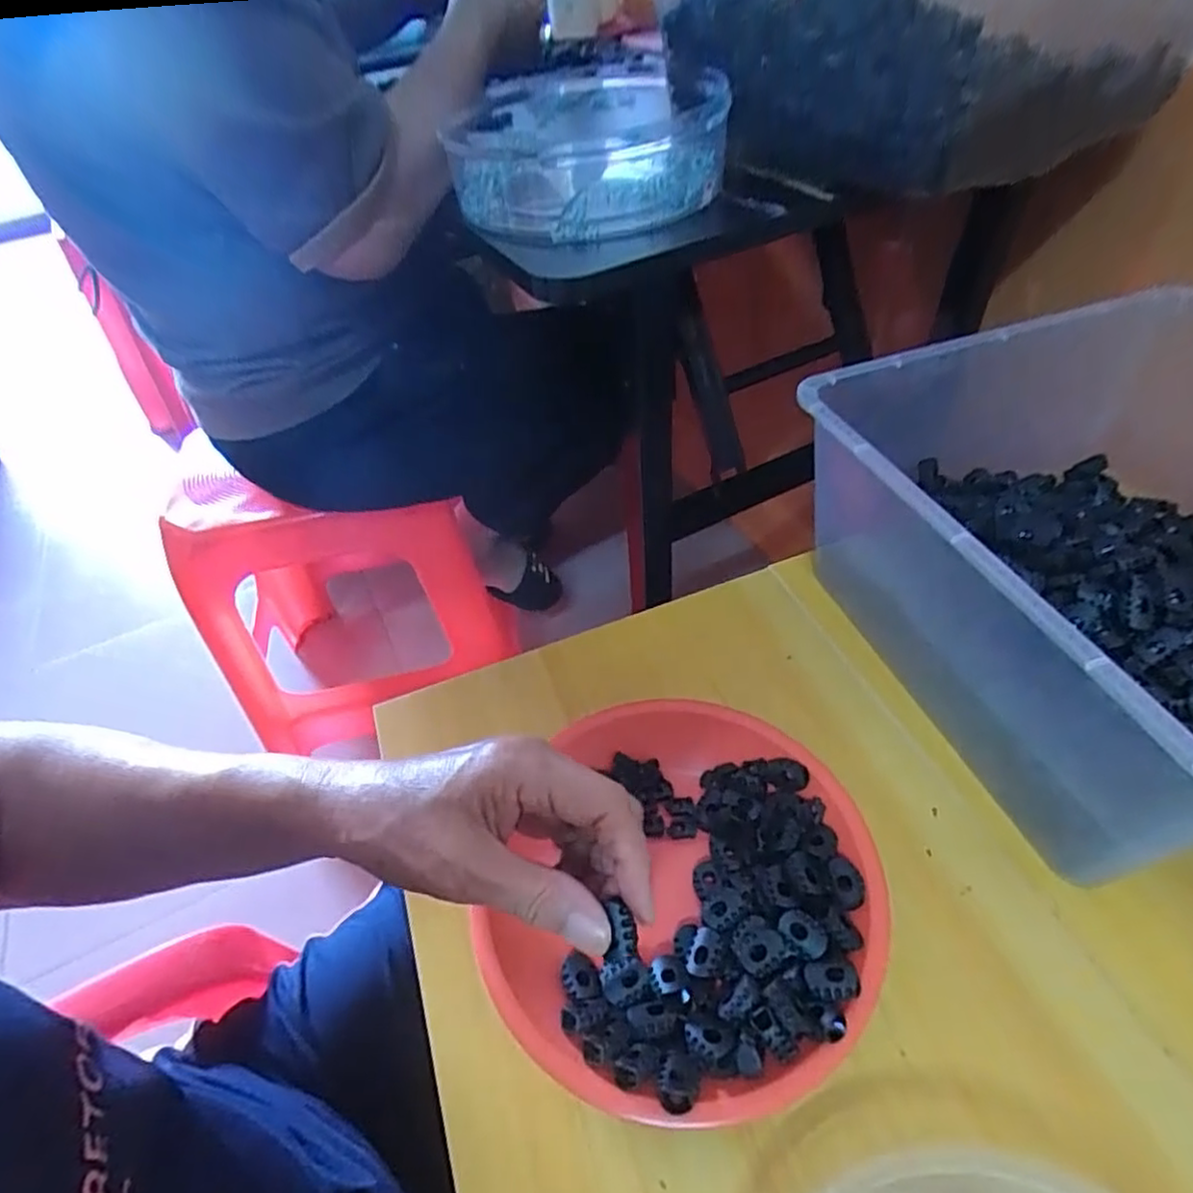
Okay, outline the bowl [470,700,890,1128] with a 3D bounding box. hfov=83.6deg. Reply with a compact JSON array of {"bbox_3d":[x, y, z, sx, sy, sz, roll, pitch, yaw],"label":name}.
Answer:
[{"bbox_3d":[0.042,0.144,0.336,0.187,0.035,0.195,19,53,23],"label":"bowl"}]

